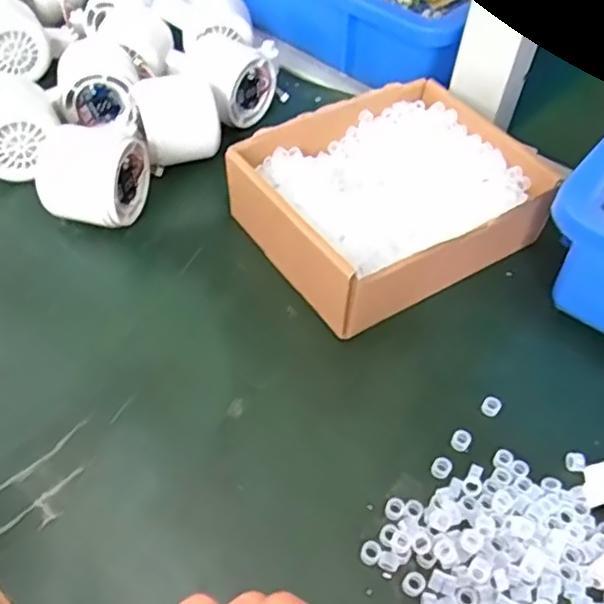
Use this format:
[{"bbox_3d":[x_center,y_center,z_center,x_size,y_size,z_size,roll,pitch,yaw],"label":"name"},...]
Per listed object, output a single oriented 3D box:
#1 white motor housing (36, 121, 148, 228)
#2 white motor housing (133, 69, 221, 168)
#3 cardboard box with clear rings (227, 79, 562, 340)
[{"bbox_3d":[-0.133,-0.081,0.403,0.053,0.056,0.058,18,51,12],"label":"white motor housing"},{"bbox_3d":[-0.089,-0.129,0.446,0.053,0.050,0.052,-13,49,-15],"label":"white motor housing"},{"bbox_3d":[0.058,-0.068,0.408,0.182,0.050,0.140,-22,54,-20],"label":"cardboard box with clear rings"}]

